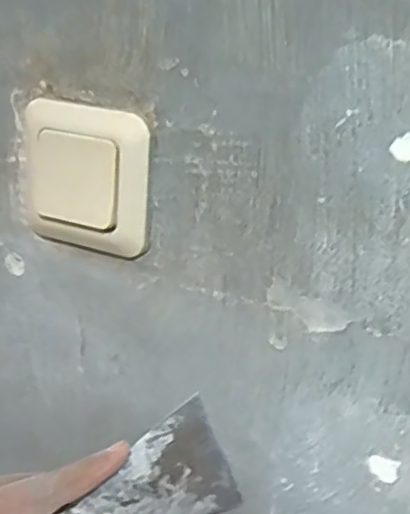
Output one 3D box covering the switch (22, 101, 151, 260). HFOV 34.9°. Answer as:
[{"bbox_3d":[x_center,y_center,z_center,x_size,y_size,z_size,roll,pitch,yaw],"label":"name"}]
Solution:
[{"bbox_3d":[-0.070,-0.041,0.356,0.083,0.079,0.015,15,24,24],"label":"switch"}]

